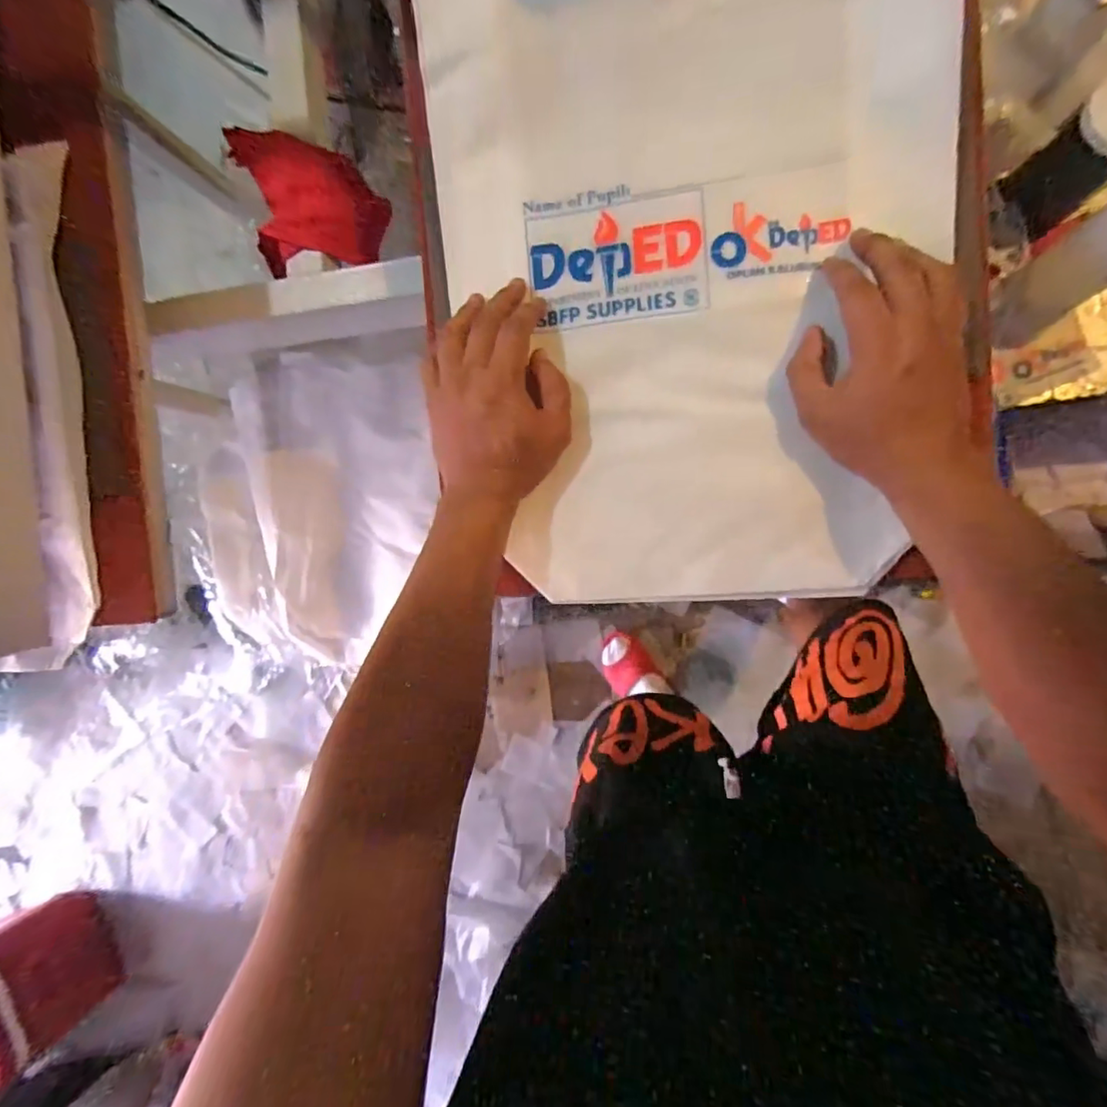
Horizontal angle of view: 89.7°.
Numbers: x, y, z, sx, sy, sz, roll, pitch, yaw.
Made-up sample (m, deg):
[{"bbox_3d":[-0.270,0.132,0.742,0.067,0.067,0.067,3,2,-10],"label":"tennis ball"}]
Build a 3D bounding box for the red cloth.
[{"bbox_3d":[-0.241,-0.362,0.571,0.132,0.035,0.118,-18,122,-18],"label":"red cloth"}]

